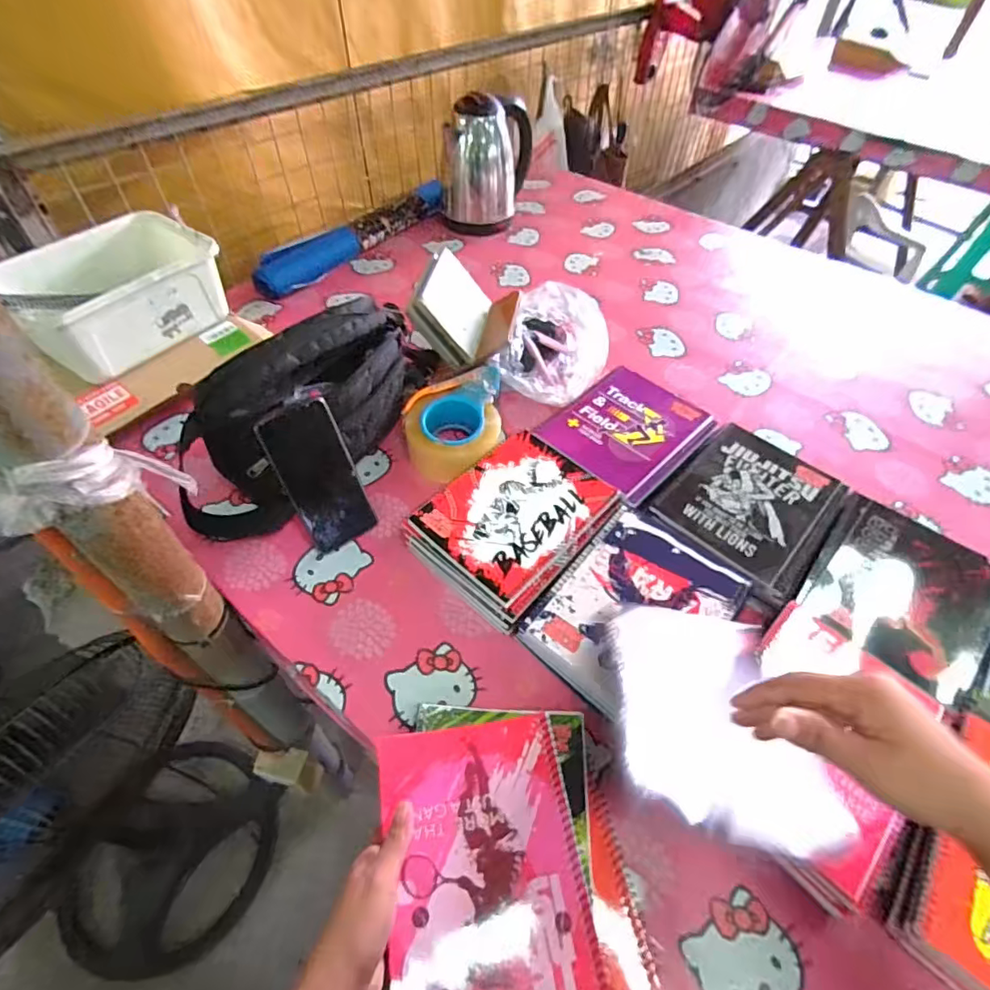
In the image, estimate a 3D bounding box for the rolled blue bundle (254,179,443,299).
[{"bbox_3d":[-0.267,-0.492,1.010,0.059,0.059,0.436,34,58,22],"label":"rolled blue bundle"}]

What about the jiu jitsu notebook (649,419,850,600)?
[{"bbox_3d":[0.305,0.003,0.618,0.163,0.009,0.207,34,58,23],"label":"jiu jitsu notebook"}]

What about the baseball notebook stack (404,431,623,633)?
[{"bbox_3d":[0.024,0.035,0.605,0.159,0.048,0.211,36,59,24],"label":"baseball notebook stack"}]

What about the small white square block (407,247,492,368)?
[{"bbox_3d":[-0.064,-0.270,0.751,0.033,0.111,0.151,-22,41,38],"label":"small white square block"}]

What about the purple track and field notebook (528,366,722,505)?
[{"bbox_3d":[0.176,-0.091,0.690,0.164,0.010,0.206,38,59,25],"label":"purple track and field notebook"}]

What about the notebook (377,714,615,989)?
[{"bbox_3d":[-0.007,0.281,0.402,0.147,0.016,0.194,-7,52,-8],"label":"notebook"}]

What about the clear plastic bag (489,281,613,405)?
[{"bbox_3d":[0.094,-0.218,0.783,0.140,0.089,0.207,13,52,8],"label":"clear plastic bag"}]

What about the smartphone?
[{"bbox_3d":[-0.192,-0.018,0.579,0.074,0.161,0.013,-32,29,-25],"label":"smartphone"}]

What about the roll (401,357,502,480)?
[{"bbox_3d":[-0.054,-0.100,0.698,0.122,0.062,0.169,0,51,-2],"label":"roll"}]

